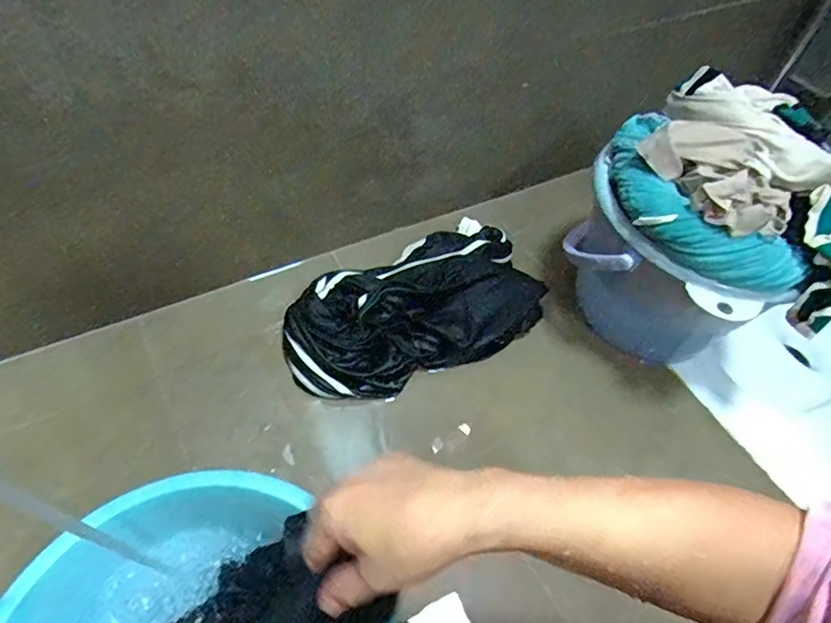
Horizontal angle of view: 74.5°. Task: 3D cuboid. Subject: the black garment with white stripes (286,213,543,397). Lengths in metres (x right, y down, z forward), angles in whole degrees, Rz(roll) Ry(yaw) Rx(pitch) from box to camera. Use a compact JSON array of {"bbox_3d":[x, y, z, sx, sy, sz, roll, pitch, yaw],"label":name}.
[{"bbox_3d":[0.005,-0.006,0.790,0.392,0.082,0.208,-24,59,-21],"label":"black garment with white stripes"}]

